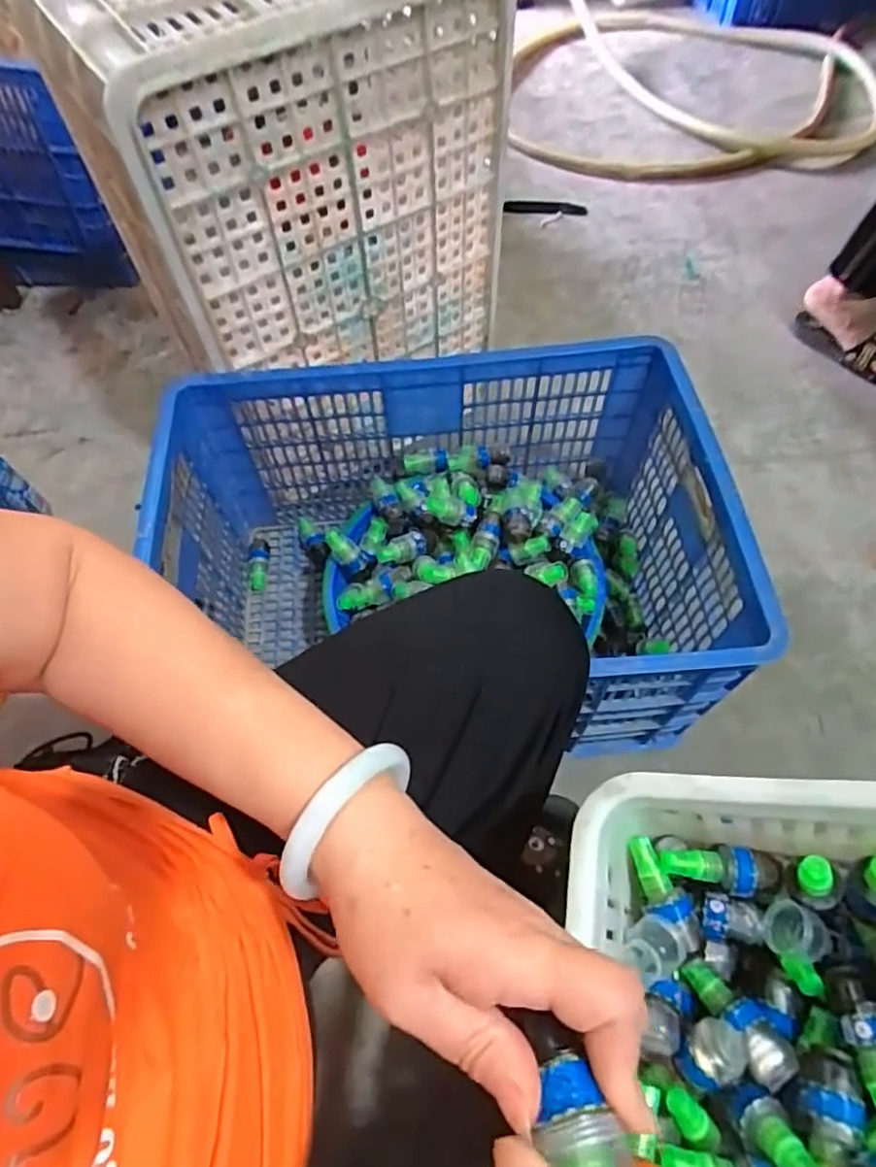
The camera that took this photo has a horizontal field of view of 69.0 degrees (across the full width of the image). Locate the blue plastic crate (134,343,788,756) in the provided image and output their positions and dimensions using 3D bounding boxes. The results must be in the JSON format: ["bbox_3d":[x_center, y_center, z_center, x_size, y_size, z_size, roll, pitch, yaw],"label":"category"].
[{"bbox_3d":[0.002,-0.025,0.777,0.595,0.313,0.404,-2,61,1],"label":"blue plastic crate"}]

